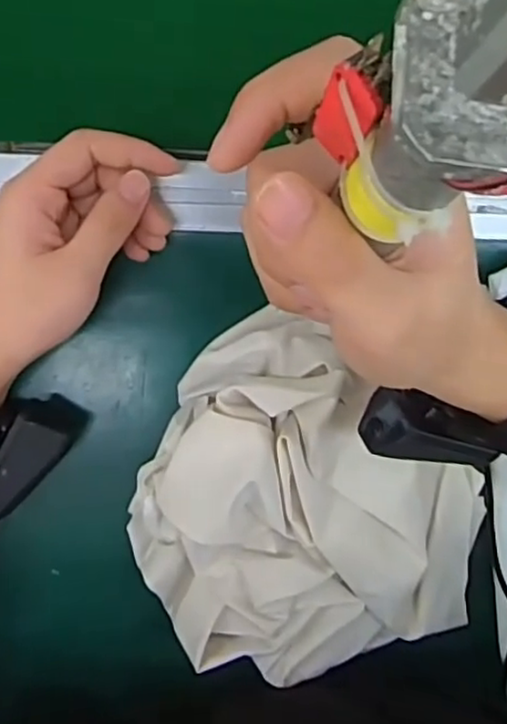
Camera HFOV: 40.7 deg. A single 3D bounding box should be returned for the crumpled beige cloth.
[{"bbox_3d":[0.034,0.104,0.394,0.205,0.052,0.178,41,88,-11],"label":"crumpled beige cloth"}]

